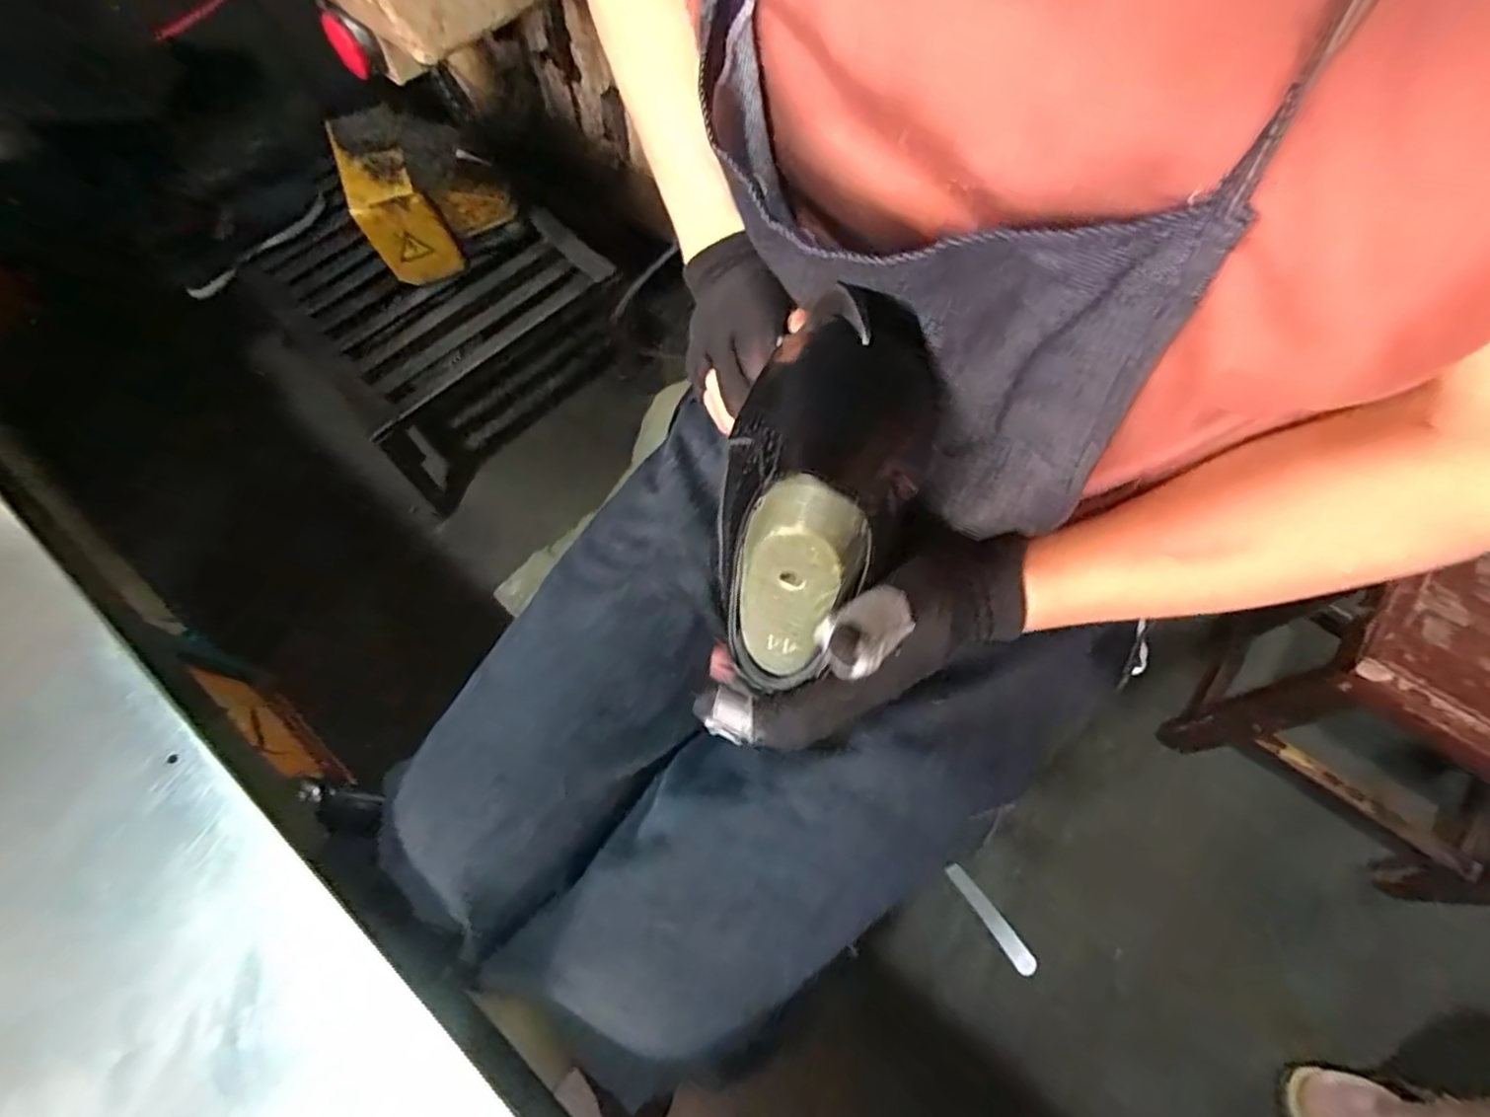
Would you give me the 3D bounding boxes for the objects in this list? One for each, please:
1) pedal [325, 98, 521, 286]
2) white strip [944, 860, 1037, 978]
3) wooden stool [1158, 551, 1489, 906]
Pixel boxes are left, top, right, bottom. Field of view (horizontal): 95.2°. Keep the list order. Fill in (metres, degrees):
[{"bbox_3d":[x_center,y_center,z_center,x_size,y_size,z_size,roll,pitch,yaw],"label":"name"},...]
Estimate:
[{"bbox_3d":[-0.509,-0.588,1.084,0.224,0.158,0.236,-29,70,-12],"label":"pedal"},{"bbox_3d":[0.150,0.220,0.419,0.011,0.085,0.009,-20,108,-8],"label":"white strip"},{"bbox_3d":[0.825,0.198,0.820,0.369,0.381,0.246,36,71,14],"label":"wooden stool"}]

